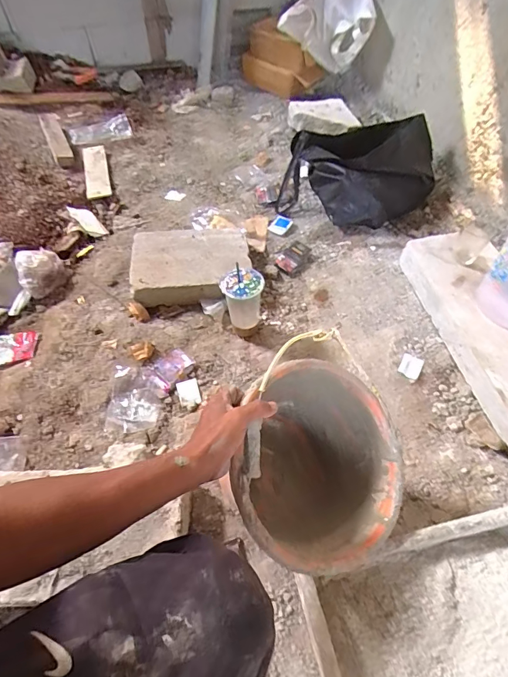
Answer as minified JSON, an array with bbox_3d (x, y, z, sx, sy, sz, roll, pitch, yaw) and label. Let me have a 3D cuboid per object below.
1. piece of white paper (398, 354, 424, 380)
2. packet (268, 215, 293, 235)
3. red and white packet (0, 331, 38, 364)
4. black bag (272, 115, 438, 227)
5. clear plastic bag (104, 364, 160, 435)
[{"bbox_3d":[0.344,0.063,0.892,0.046,0.006,0.056,21,56,17],"label":"piece of white paper"},{"bbox_3d":[0.075,-0.325,1.162,0.052,0.017,0.069,23,56,18],"label":"packet"},{"bbox_3d":[-0.515,0.019,0.862,0.096,0.026,0.083,-9,53,-5],"label":"red and white packet"},{"bbox_3d":[0.286,-0.455,1.138,0.401,0.200,0.274,-22,55,-14],"label":"black bag"},{"bbox_3d":[-0.252,0.124,0.860,0.101,0.014,0.149,-2,53,0],"label":"clear plastic bag"}]

